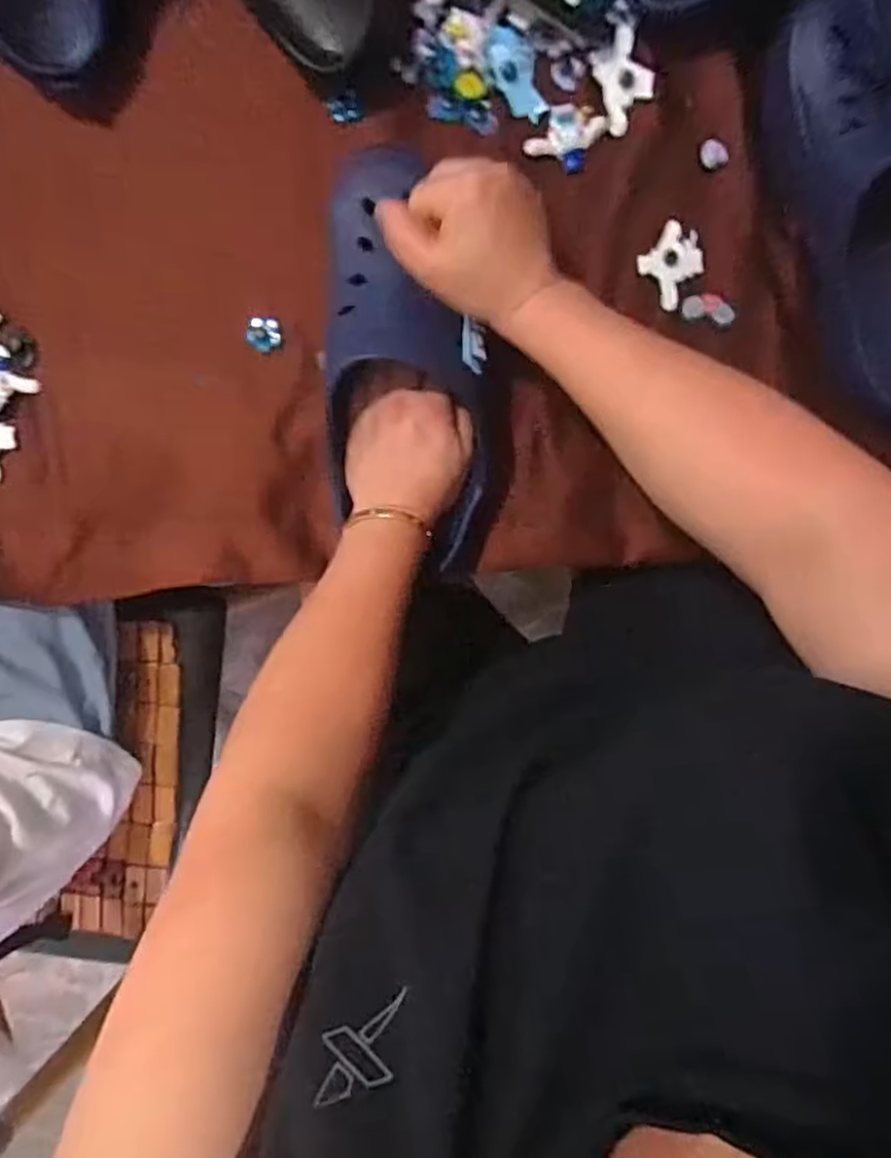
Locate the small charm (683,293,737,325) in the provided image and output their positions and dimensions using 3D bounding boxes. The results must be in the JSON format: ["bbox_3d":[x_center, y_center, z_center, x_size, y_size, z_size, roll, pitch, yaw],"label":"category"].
[{"bbox_3d":[0.188,-0.194,0.509,0.034,0.007,0.019,20,97,1],"label":"small charm"}]

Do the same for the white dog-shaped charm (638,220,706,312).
[{"bbox_3d":[0.161,-0.224,0.510,0.040,0.006,0.050,38,97,-2],"label":"white dog-shaped charm"}]

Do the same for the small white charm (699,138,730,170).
[{"bbox_3d":[0.189,-0.298,0.501,0.018,0.004,0.020,-27,95,6],"label":"small white charm"}]

